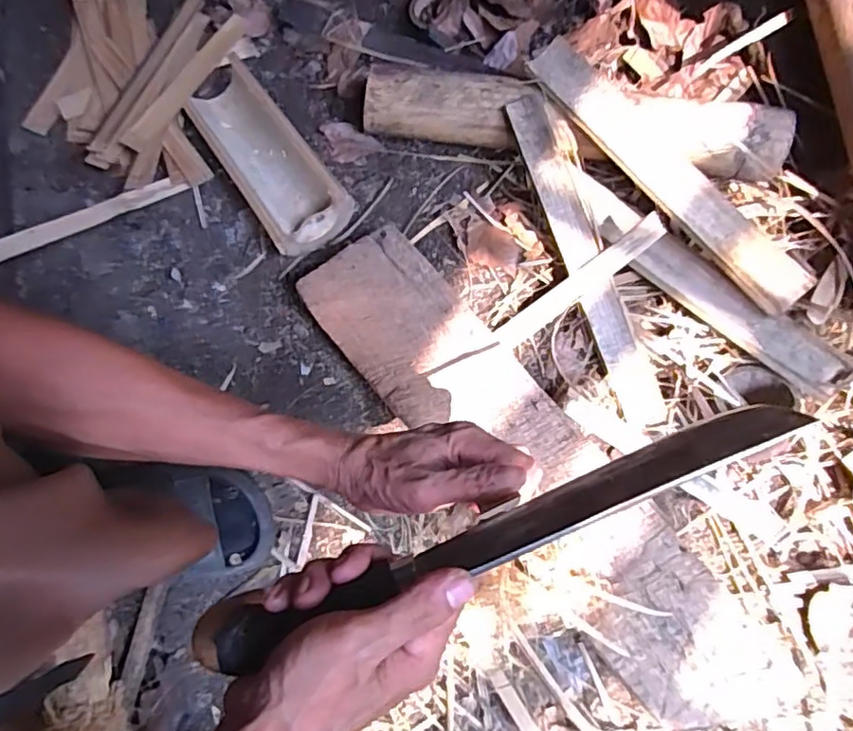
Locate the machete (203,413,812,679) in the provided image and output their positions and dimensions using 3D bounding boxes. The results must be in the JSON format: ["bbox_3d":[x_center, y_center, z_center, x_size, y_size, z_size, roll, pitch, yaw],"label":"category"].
[{"bbox_3d":[0.030,0.086,0.308,0.315,0.033,0.028,-22,79,2],"label":"machete"}]

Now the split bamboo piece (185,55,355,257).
[{"bbox_3d":[-0.173,-0.230,0.649,0.093,0.051,0.245,-33,80,-7],"label":"split bamboo piece"}]

